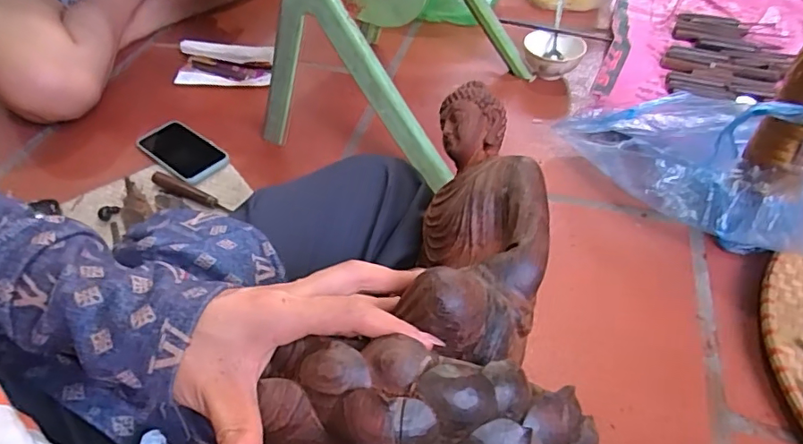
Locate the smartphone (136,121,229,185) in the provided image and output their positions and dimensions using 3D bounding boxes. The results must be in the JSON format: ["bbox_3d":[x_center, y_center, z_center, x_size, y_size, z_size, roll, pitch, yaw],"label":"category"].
[{"bbox_3d":[-0.350,-0.115,0.834,0.168,0.014,0.080,31,58,29],"label":"smartphone"}]

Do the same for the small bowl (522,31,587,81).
[{"bbox_3d":[0.272,-0.298,0.947,0.106,0.051,0.086,14,51,13],"label":"small bowl"}]

